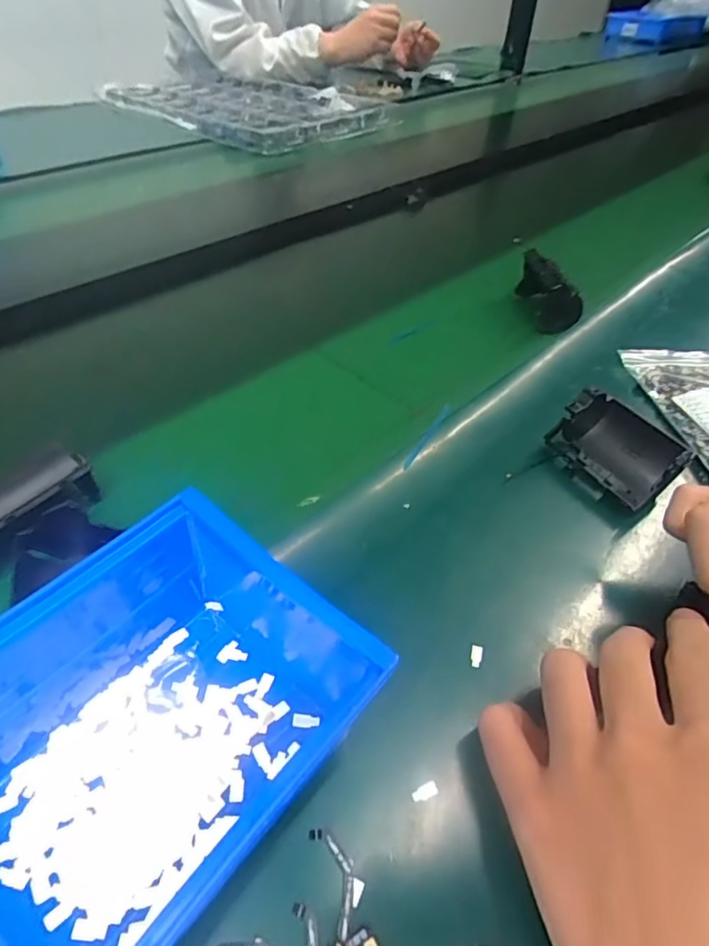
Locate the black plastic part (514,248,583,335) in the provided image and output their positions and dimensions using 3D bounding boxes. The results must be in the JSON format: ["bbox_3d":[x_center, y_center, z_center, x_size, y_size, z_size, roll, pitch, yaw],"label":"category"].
[{"bbox_3d":[0.176,-0.163,0.486,0.040,0.046,0.070,1,46,-4],"label":"black plastic part"}]

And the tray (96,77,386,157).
[{"bbox_3d":[-0.180,-0.629,0.945,0.459,0.040,0.333,36,53,27],"label":"tray"}]

